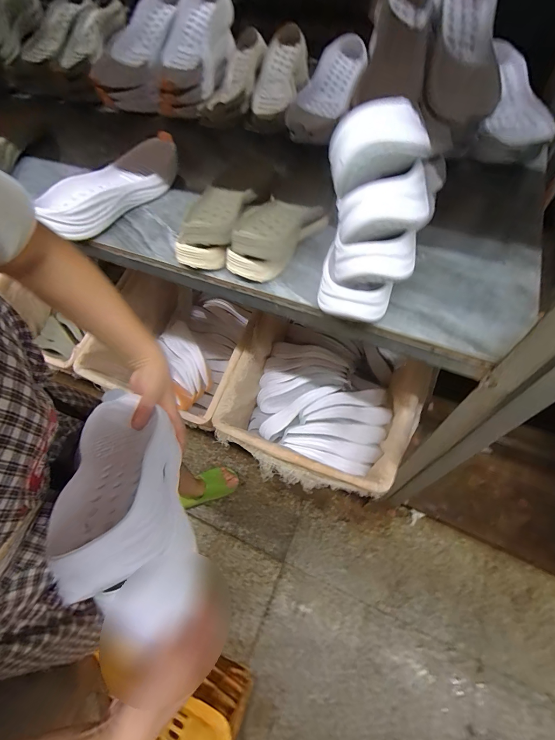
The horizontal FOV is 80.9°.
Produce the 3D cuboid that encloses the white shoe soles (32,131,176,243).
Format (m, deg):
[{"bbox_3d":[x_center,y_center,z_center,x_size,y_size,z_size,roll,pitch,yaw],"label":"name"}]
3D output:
[{"bbox_3d":[-0.286,-0.335,0.583,0.111,0.050,0.296,31,64,20],"label":"white shoe soles"}]

